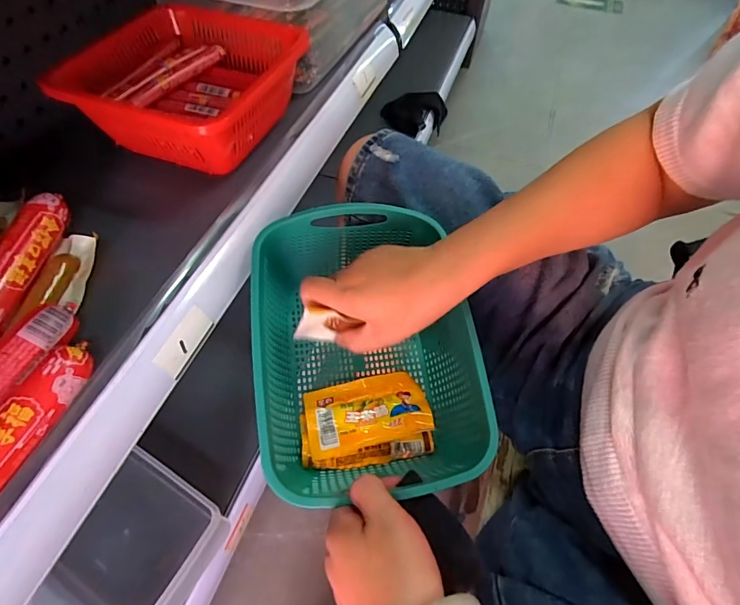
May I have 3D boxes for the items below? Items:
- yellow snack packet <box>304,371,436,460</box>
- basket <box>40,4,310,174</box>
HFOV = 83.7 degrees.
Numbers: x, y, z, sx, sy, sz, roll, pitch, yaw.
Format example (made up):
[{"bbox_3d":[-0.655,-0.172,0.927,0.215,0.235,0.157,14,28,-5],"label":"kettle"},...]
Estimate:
[{"bbox_3d":[-0.001,0.101,0.388,0.113,0.013,0.062,-10,57,-9],"label":"yellow snack packet"},{"bbox_3d":[-0.182,-0.211,0.404,0.196,0.070,0.179,19,58,10],"label":"basket"}]

